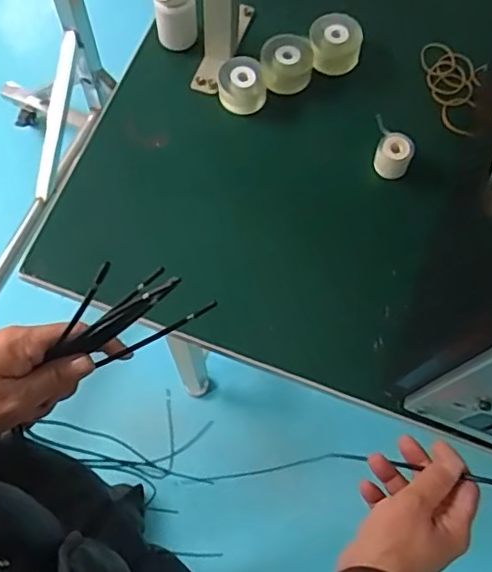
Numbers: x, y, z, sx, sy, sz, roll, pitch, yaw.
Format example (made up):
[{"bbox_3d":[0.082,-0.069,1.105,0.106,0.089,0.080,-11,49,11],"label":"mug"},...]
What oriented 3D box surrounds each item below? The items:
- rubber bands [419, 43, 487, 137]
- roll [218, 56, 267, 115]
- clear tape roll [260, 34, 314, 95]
[{"bbox_3d":[0.234,-0.220,0.665,0.063,0.012,0.131,-4,70,-3],"label":"rubber bands"},{"bbox_3d":[-0.004,-0.213,0.636,0.049,0.031,0.050,1,70,-2],"label":"roll"},{"bbox_3d":[0.044,-0.243,0.650,0.054,0.034,0.055,1,70,-1],"label":"clear tape roll"}]

